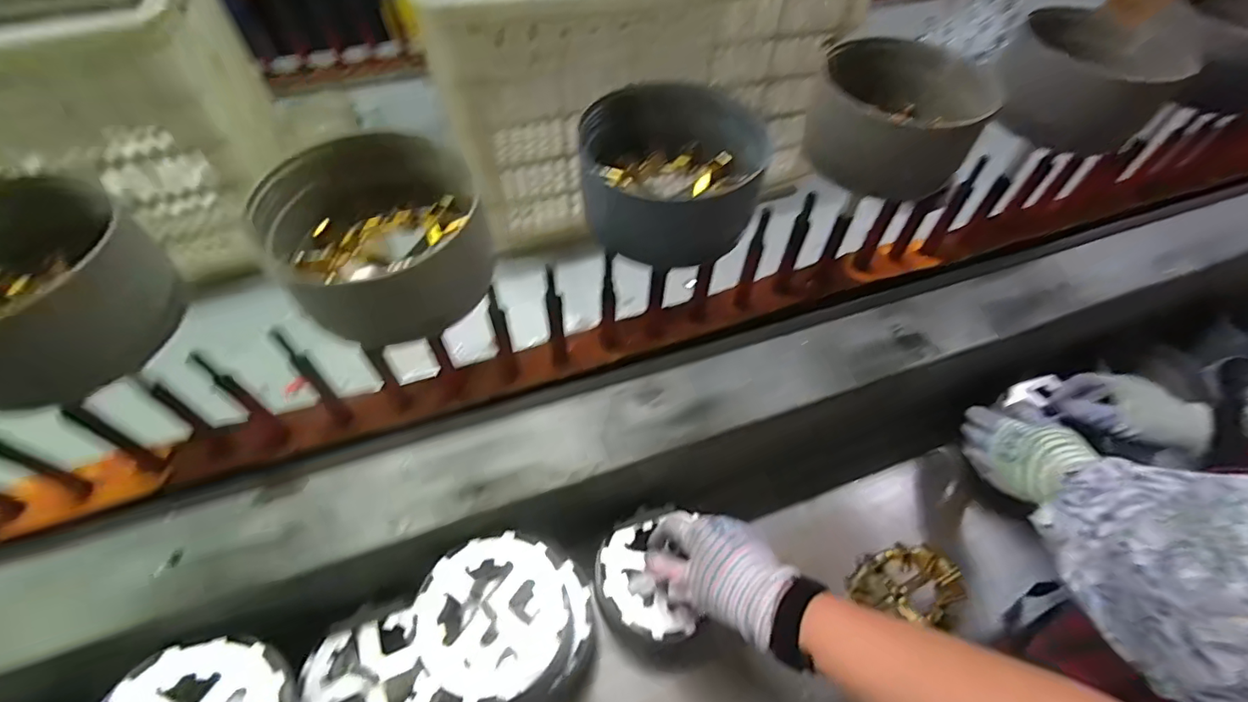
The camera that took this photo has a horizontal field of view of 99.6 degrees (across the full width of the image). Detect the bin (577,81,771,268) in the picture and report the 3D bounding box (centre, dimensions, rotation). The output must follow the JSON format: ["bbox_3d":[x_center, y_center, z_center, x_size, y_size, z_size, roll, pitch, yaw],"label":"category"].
[{"bbox_3d":[0.036,-0.131,0.400,0.120,0.070,0.119,-2,58,3],"label":"bin"}]

